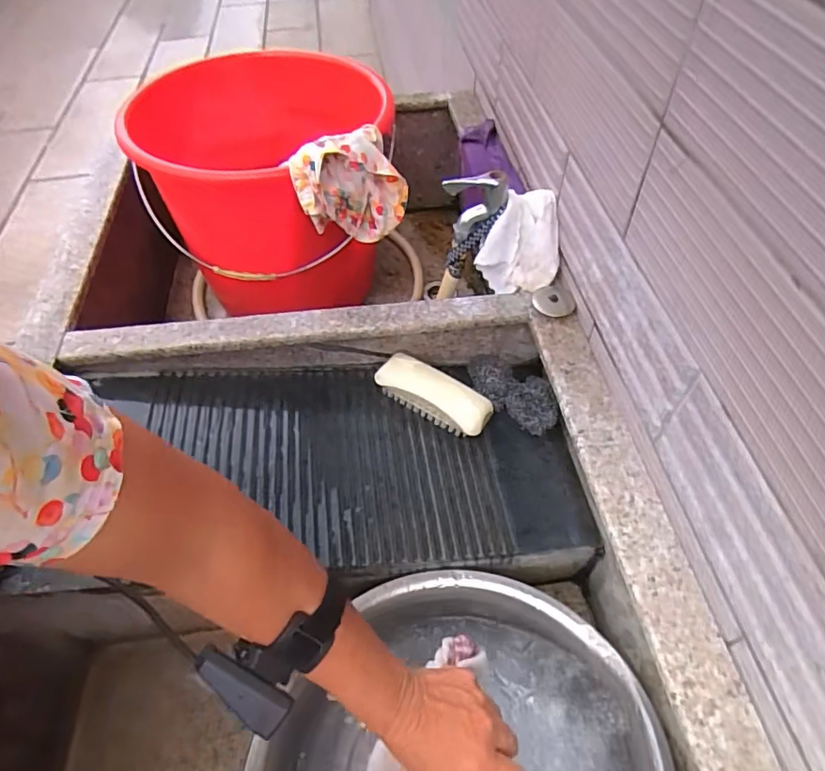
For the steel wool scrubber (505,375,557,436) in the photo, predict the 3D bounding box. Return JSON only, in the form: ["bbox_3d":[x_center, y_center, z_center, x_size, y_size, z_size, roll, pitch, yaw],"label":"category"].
[{"bbox_3d":[0.139,0.024,0.617,0.053,0.024,0.057,-1,53,2],"label":"steel wool scrubber"}]

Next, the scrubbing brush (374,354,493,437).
[{"bbox_3d":[0.024,0.009,0.603,0.130,0.041,0.052,24,57,20],"label":"scrubbing brush"}]

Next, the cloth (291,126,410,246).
[{"bbox_3d":[-0.073,-0.230,0.628,0.068,0.115,0.129,37,62,27],"label":"cloth"}]

